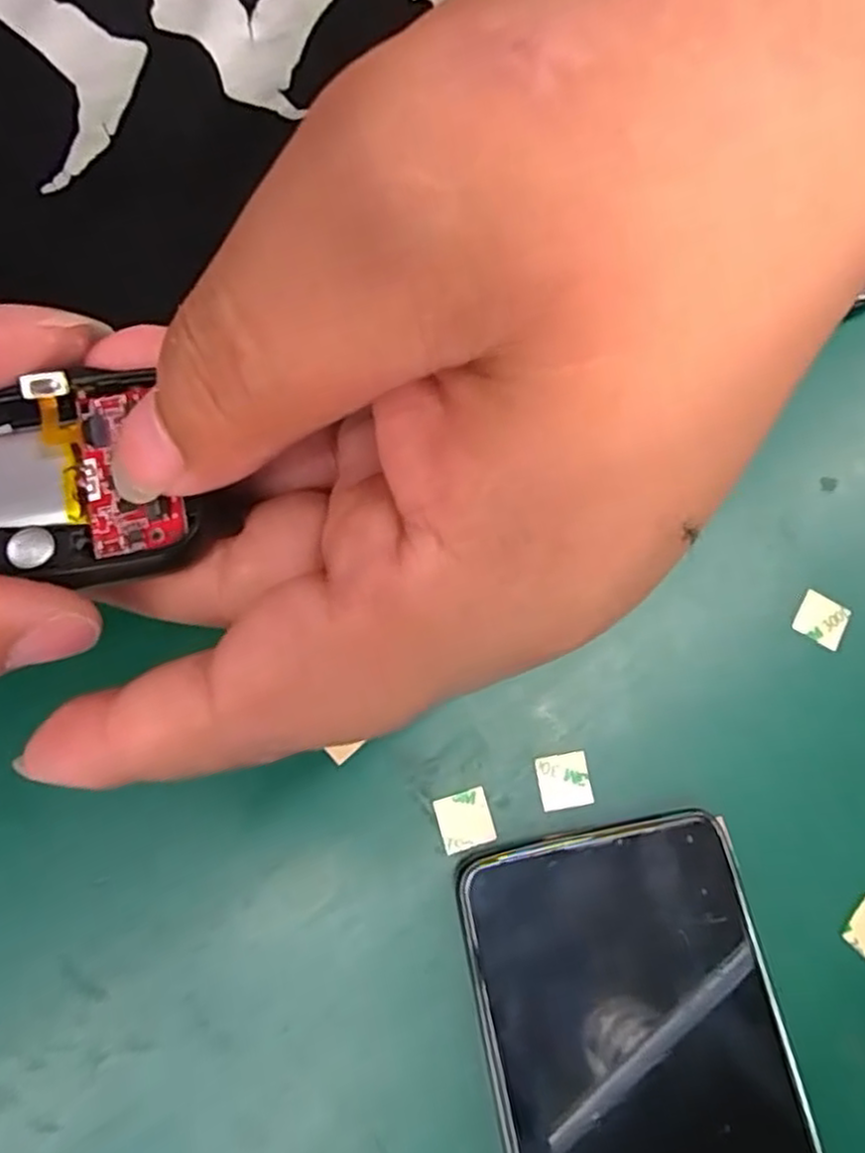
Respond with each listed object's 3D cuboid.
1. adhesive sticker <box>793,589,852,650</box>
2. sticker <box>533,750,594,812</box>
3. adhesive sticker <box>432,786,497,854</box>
[{"bbox_3d":[0.127,0.014,0.234,0.015,0.004,0.015,27,81,13],"label":"adhesive sticker"},{"bbox_3d":[0.039,0.061,0.215,0.015,0.004,0.015,-9,75,-3],"label":"sticker"},{"bbox_3d":[0.009,0.071,0.210,0.015,0.004,0.015,-15,73,-5],"label":"adhesive sticker"}]

